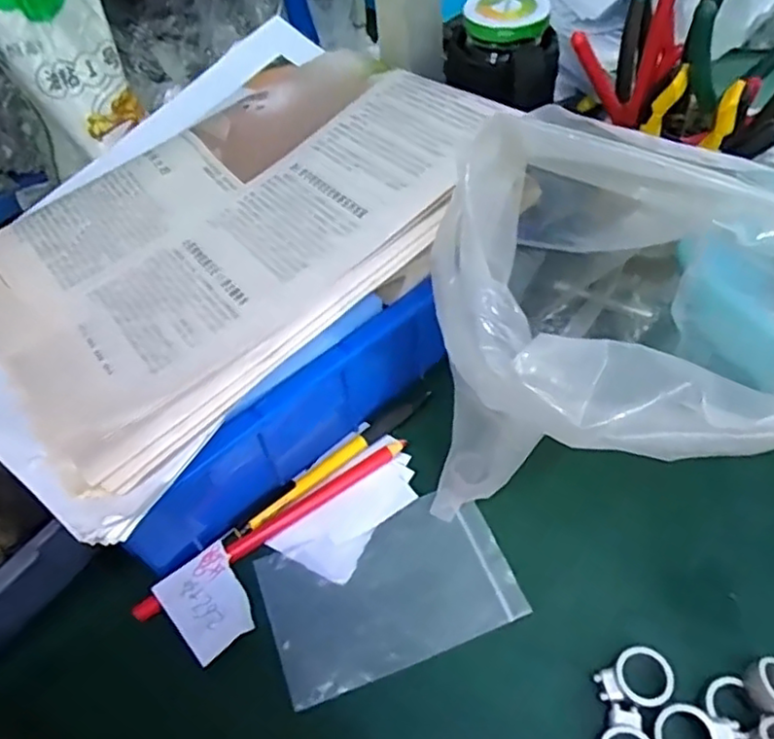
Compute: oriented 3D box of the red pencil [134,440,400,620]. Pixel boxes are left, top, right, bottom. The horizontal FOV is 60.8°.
[{"bbox_3d":[-0.061,0.086,0.368,0.169,0.006,0.010,-30,54,-18],"label":"red pencil"}]

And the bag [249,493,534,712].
[{"bbox_3d":[0.001,0.115,0.346,0.124,0.008,0.077,-19,52,-9],"label":"bag"}]

